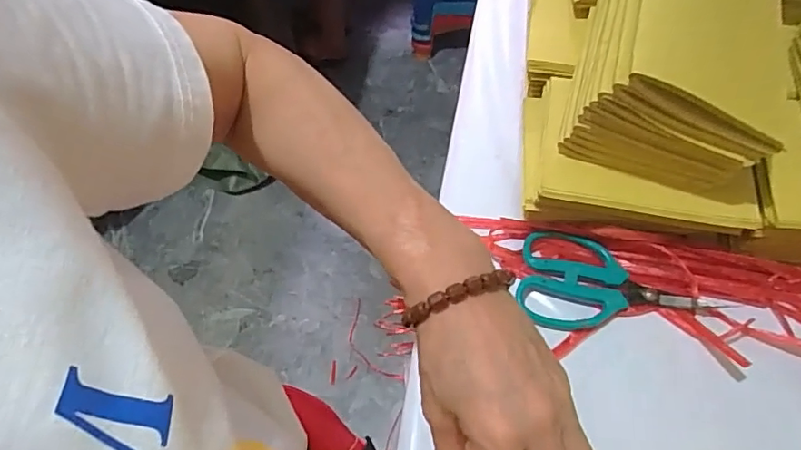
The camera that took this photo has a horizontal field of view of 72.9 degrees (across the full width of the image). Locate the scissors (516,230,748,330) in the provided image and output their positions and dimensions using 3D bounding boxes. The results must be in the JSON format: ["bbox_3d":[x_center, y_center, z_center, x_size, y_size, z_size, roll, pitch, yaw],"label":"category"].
[{"bbox_3d":[0.175,0.053,0.428,0.157,0.011,0.080,10,61,10],"label":"scissors"}]

